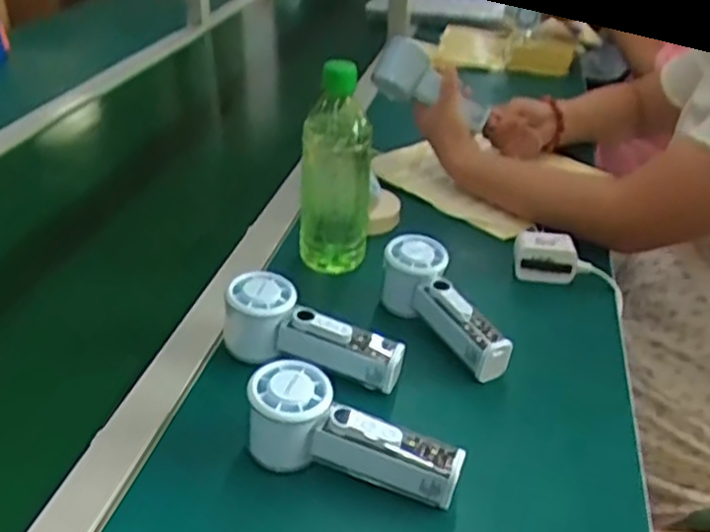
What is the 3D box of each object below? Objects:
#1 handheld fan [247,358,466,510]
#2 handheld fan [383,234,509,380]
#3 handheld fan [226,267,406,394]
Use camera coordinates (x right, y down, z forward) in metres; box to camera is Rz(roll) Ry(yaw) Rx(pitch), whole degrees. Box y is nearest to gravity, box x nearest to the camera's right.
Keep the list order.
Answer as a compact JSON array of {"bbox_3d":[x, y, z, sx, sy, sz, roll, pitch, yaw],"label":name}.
[{"bbox_3d":[-0.003,0.122,0.505,0.154,0.061,0.052,21,35,7],"label":"handheld fan"},{"bbox_3d":[0.079,0.032,0.636,0.053,0.057,0.151,-15,36,-25],"label":"handheld fan"},{"bbox_3d":[-0.032,0.050,0.594,0.151,0.056,0.052,10,33,14],"label":"handheld fan"}]

